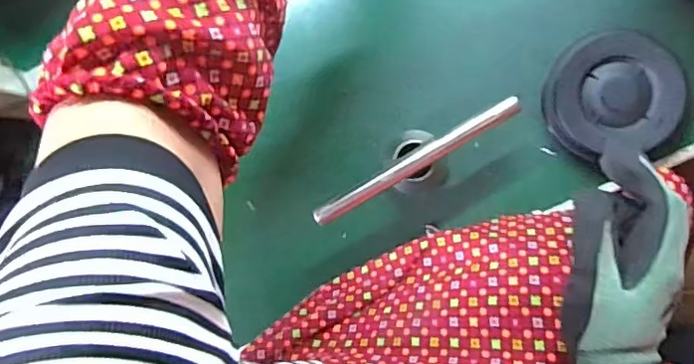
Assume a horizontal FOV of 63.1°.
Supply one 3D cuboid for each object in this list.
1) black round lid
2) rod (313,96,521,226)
[{"bbox_3d":[0.243,-0.082,0.518,0.114,0.019,0.112,0,88,9],"label":"black round lid"},{"bbox_3d":[0.060,-0.018,0.495,0.200,0.014,0.016,-30,84,7],"label":"rod"}]

